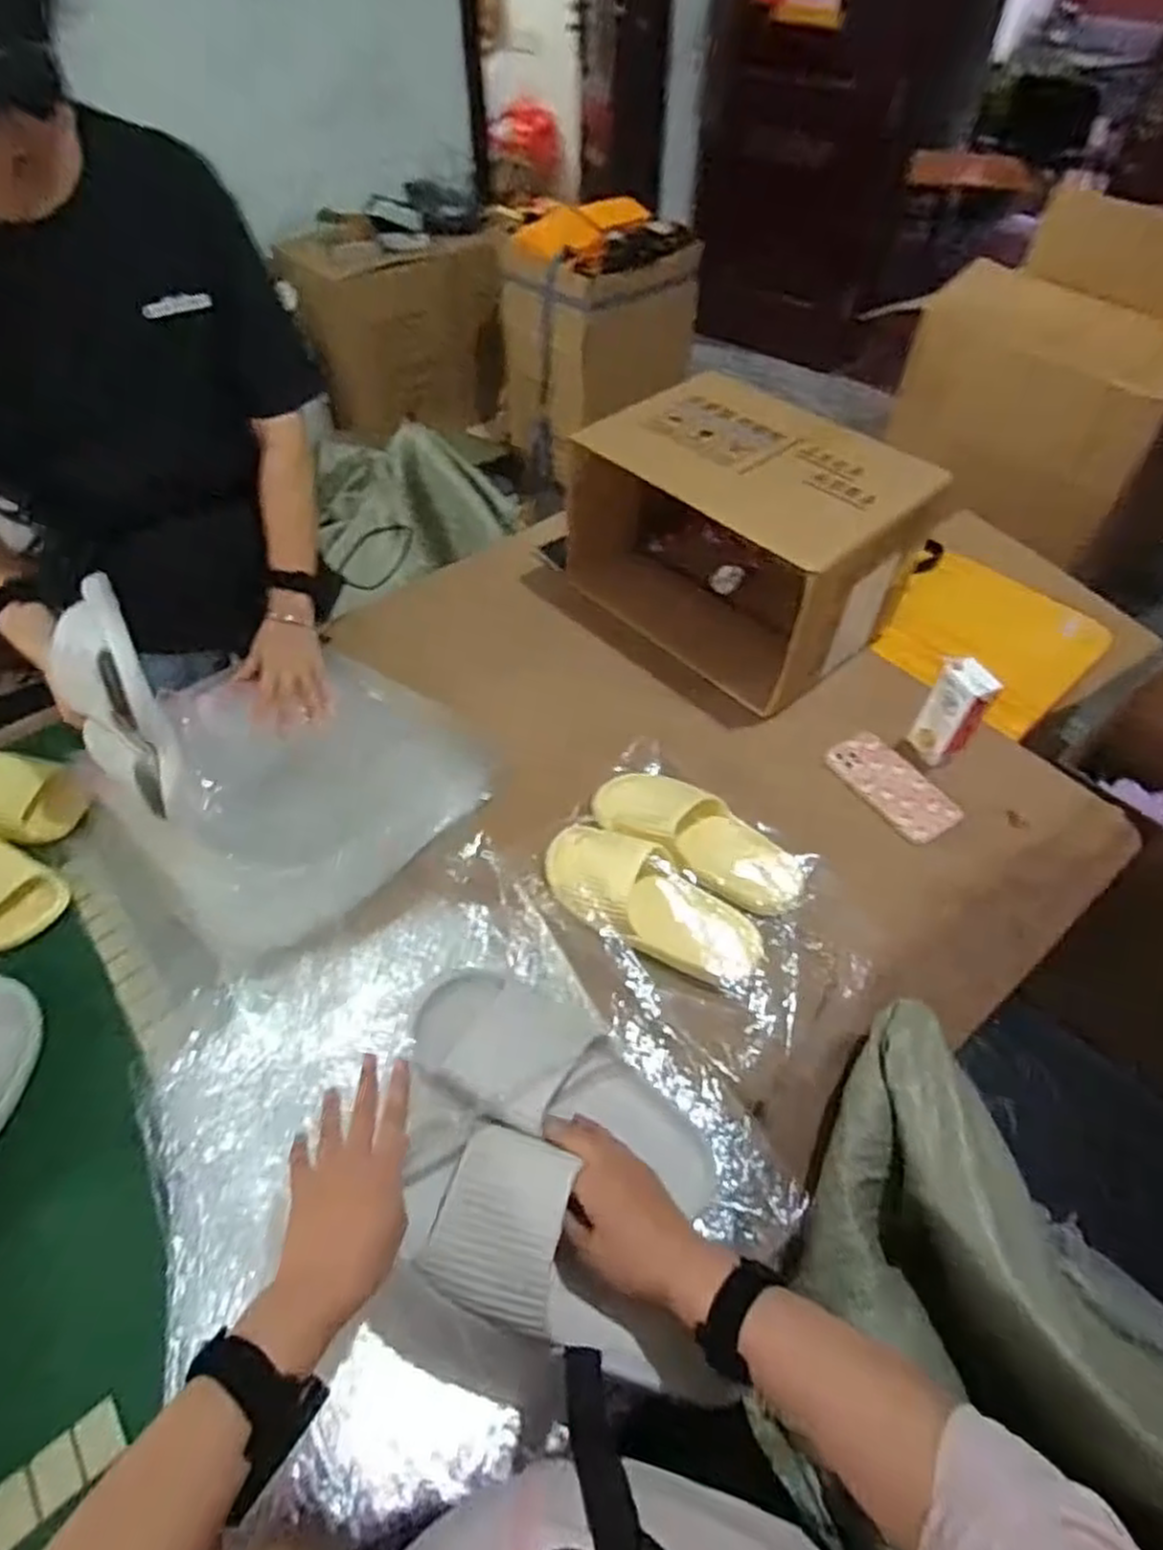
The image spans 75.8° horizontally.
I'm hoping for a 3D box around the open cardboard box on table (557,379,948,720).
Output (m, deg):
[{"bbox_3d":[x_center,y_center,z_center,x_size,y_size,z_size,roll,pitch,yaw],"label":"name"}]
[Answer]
[{"bbox_3d":[0.213,-0.332,1.028,0.259,0.244,0.427,-35,59,-25],"label":"open cardboard box on table"}]

